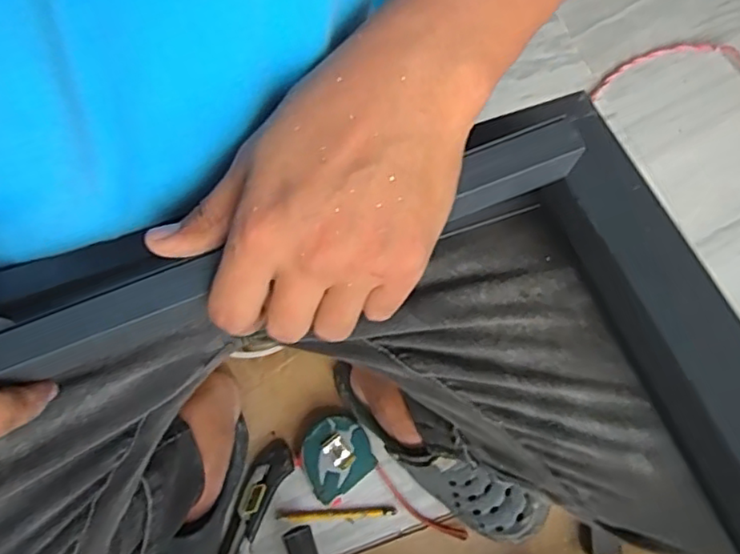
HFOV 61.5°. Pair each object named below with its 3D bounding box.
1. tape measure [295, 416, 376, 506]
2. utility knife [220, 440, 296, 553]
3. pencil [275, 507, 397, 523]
[{"bbox_3d":[-0.039,0.200,0.691,0.080,0.045,0.077,-41,77,-12],"label":"tape measure"},{"bbox_3d":[-0.136,0.268,0.682,0.038,0.025,0.177,25,75,7],"label":"utility knife"},{"bbox_3d":[-0.037,0.263,0.686,0.130,0.009,0.011,-2,71,-2],"label":"pencil"}]

